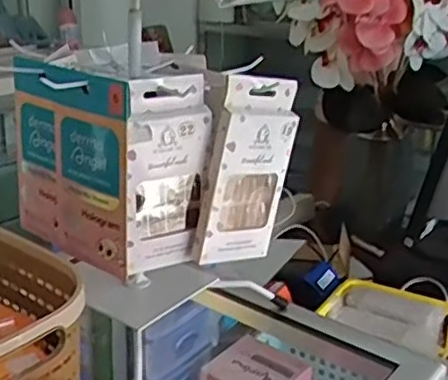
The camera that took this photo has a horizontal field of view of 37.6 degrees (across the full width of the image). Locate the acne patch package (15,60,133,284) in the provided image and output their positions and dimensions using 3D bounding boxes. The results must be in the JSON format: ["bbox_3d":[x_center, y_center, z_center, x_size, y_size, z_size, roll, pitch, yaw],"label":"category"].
[{"bbox_3d":[-0.117,-0.022,0.492,0.018,0.136,0.133,-16,27,-41],"label":"acne patch package"}]

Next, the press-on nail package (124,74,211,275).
[{"bbox_3d":[-0.047,-0.009,0.478,0.063,0.140,0.024,-10,25,-35],"label":"press-on nail package"}]

